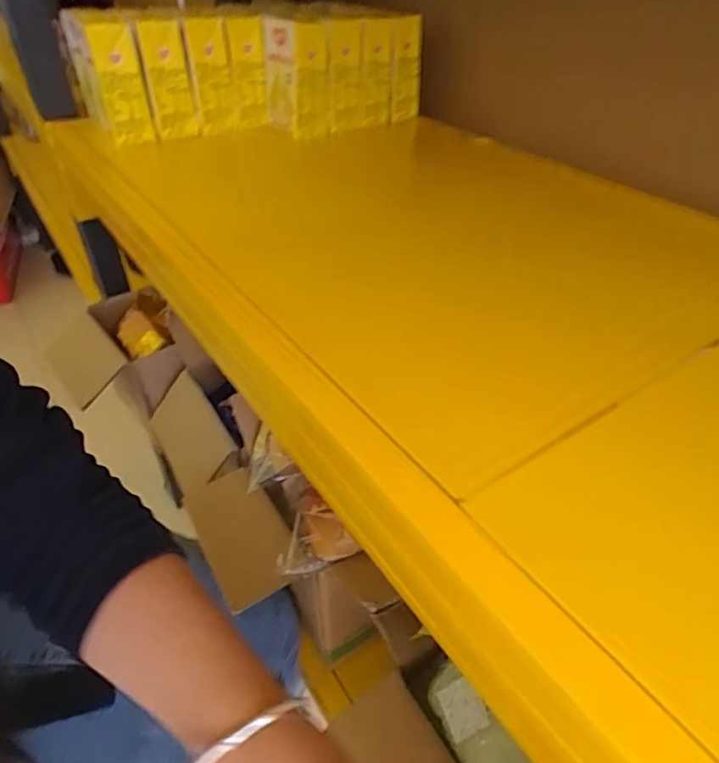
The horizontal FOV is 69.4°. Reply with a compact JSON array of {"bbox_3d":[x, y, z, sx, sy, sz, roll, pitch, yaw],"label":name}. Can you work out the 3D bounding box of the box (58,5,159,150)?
[{"bbox_3d":[-0.261,-0.320,0.539,0.044,0.109,0.146,-22,46,-26],"label":"box"}]

